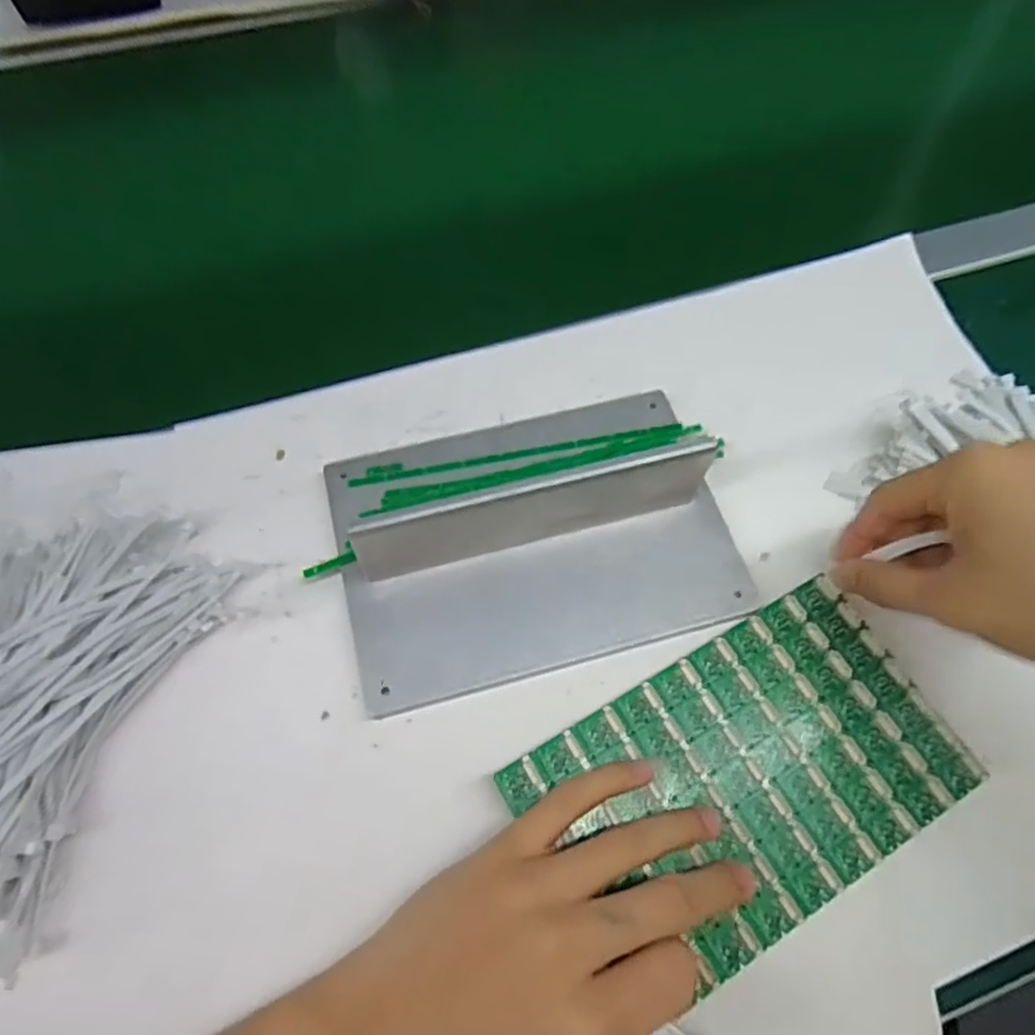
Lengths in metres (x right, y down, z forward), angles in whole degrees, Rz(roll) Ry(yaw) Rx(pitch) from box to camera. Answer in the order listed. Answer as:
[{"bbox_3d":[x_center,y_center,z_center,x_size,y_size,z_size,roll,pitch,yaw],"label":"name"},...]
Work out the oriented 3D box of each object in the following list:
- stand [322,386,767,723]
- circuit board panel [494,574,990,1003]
[{"bbox_3d":[0.013,0.000,0.340,0.208,0.046,0.141,-13,63,-8],"label":"stand"},{"bbox_3d":[0.102,0.112,0.299,0.181,0.004,0.111,-27,68,-15],"label":"circuit board panel"}]

